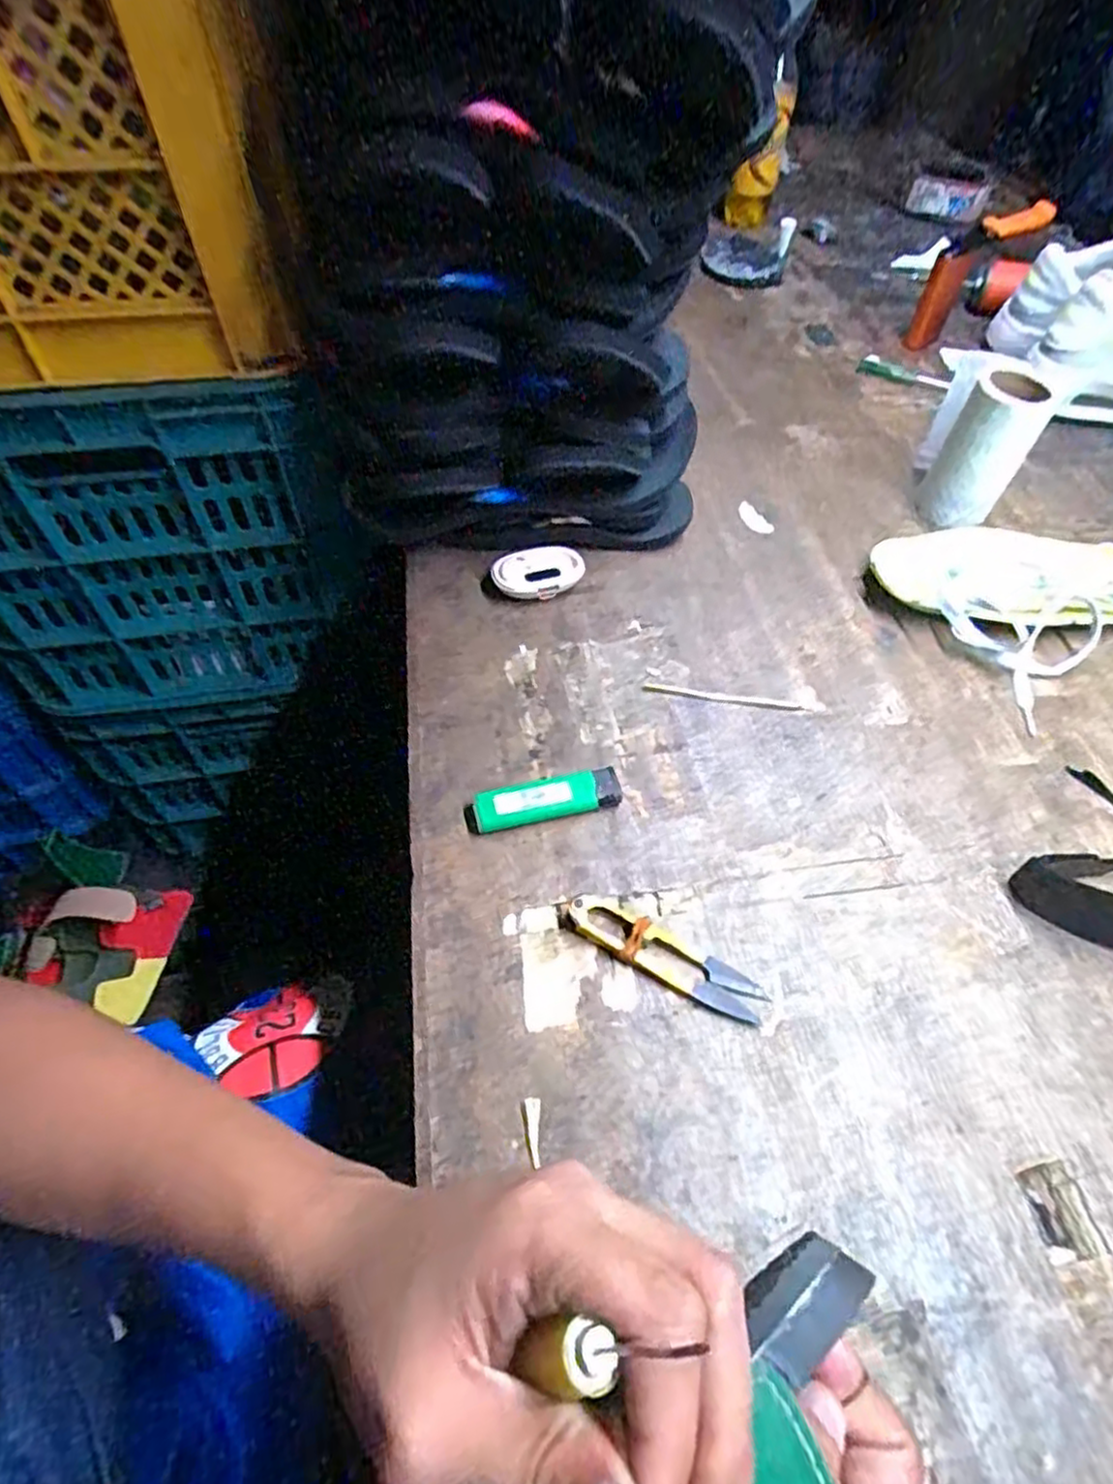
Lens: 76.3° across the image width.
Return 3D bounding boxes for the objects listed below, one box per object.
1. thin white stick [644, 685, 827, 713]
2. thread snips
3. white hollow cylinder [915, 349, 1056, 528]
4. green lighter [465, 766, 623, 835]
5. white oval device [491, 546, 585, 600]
[{"bbox_3d":[0.113,-0.028,0.451,0.112,0.004,0.008,7,56,3],"label":"thin white stick"},{"bbox_3d":[0.052,0.103,0.343,0.099,0.012,0.027,29,58,18],"label":"thread snips"},{"bbox_3d":[0.316,-0.231,0.539,0.051,0.106,0.085,2,55,0],"label":"white hollow cylinder"},{"bbox_3d":[-0.007,0.033,0.390,0.085,0.013,0.023,-13,57,-10],"label":"green lighter"},{"bbox_3d":[-0.013,-0.118,0.499,0.063,0.022,0.035,-6,56,-6],"label":"white oval device"}]

